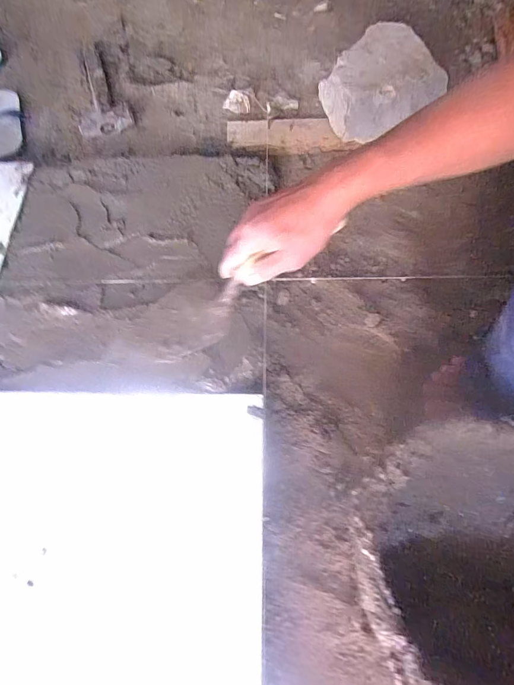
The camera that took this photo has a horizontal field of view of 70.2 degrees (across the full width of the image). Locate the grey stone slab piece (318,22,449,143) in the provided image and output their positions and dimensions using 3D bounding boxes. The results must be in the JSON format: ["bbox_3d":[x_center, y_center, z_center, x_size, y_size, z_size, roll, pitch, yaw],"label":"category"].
[{"bbox_3d":[0.220,-0.475,0.675,0.208,0.093,0.174,-23,70,-8],"label":"grey stone slab piece"}]

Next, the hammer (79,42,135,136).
[{"bbox_3d":[-0.338,-0.540,0.764,0.104,0.032,0.296,-19,70,-6],"label":"hammer"}]

